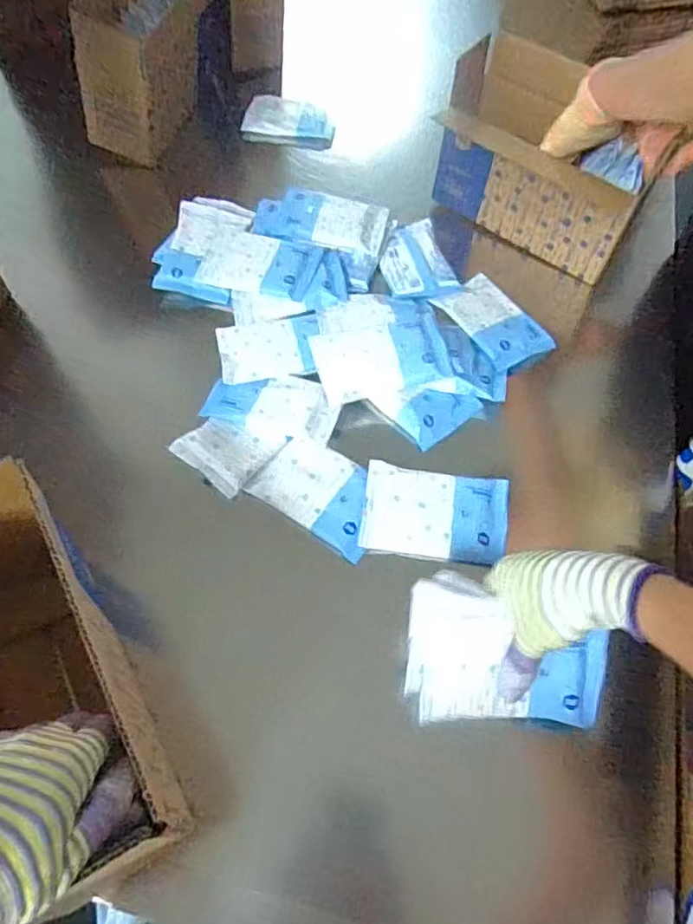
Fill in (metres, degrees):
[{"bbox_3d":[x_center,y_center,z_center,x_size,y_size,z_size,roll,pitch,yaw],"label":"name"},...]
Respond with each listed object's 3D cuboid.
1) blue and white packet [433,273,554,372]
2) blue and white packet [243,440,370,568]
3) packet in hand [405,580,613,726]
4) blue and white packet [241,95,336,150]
[{"bbox_3d":[0.164,-0.160,0.663,0.085,0.009,0.123,-32,64,-17],"label":"blue and white packet"},{"bbox_3d":[-0.022,0.027,0.555,0.121,0.017,0.077,31,65,17],"label":"blue and white packet"},{"bbox_3d":[0.117,0.147,0.442,0.140,0.025,0.098,4,99,5],"label":"packet in hand"},{"bbox_3d":[-0.084,-0.508,0.879,0.133,0.032,0.087,7,60,5],"label":"blue and white packet"}]

